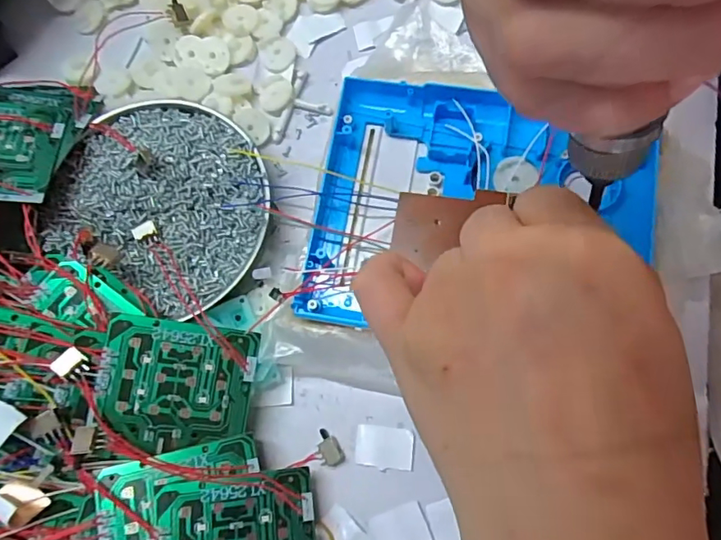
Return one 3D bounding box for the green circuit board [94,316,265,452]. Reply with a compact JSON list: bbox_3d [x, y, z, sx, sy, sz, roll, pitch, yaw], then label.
[{"bbox_3d":[-0.089,0.056,0.253,0.070,0.004,0.060,9,81,-14],"label":"green circuit board"}]

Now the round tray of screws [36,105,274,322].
[{"bbox_3d":[-0.112,-0.043,0.296,0.127,0.028,0.110,27,79,11],"label":"round tray of screws"}]

